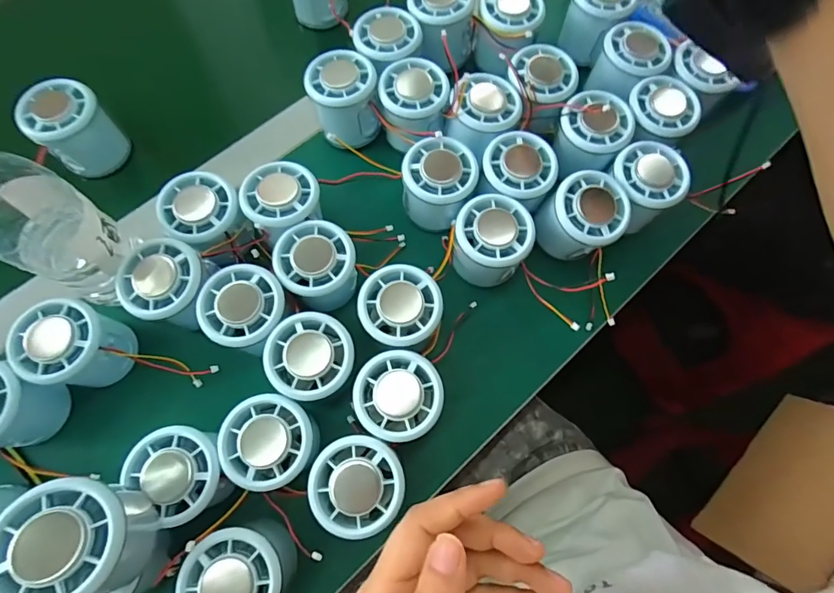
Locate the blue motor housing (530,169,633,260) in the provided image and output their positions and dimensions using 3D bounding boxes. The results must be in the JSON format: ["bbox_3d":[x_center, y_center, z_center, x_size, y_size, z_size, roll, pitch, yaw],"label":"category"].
[{"bbox_3d":[0.129,-0.059,0.354,0.062,0.059,0.059,-39,76,-14],"label":"blue motor housing"}]

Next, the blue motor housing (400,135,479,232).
[{"bbox_3d":[0.016,-0.088,0.366,0.058,0.057,0.056,-2,72,-2],"label":"blue motor housing"}]

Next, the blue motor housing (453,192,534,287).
[{"bbox_3d":[0.055,-0.041,0.350,0.056,0.054,0.058,0,72,-1],"label":"blue motor housing"}]

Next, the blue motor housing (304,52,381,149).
[{"bbox_3d":[-0.061,-0.167,0.382,0.054,0.048,0.059,0,72,-1],"label":"blue motor housing"}]

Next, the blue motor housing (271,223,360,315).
[{"bbox_3d":[-0.075,-0.021,0.342,0.054,0.057,0.051,0,72,-1],"label":"blue motor housing"}]

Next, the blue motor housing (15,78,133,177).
[{"bbox_3d":[-0.286,-0.139,0.376,0.053,0.055,0.056,0,72,-1],"label":"blue motor housing"}]

